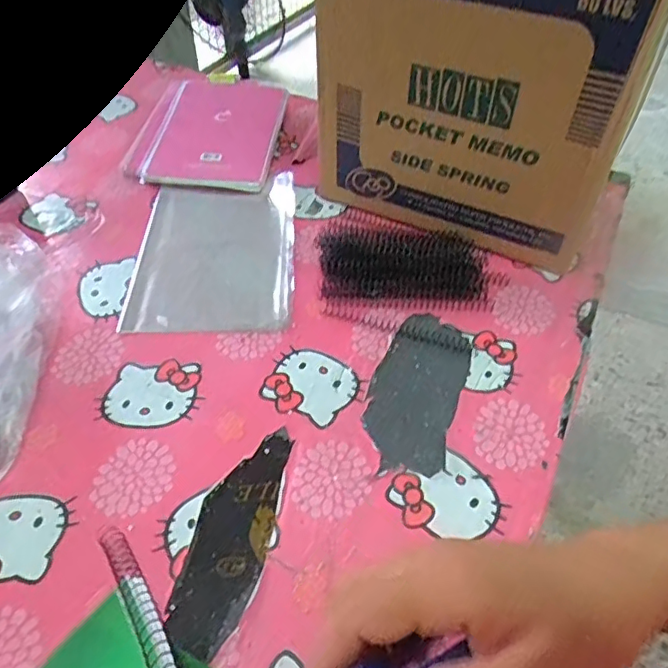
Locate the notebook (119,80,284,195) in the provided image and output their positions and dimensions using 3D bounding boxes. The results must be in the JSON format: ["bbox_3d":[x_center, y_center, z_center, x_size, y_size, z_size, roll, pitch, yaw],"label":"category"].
[{"bbox_3d":[-0.162,-0.281,0.767,0.178,0.016,0.224,10,56,4],"label":"notebook"}]

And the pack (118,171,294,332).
[{"bbox_3d":[-0.132,-0.099,0.631,0.167,0.011,0.239,-1,49,0],"label":"pack"}]

